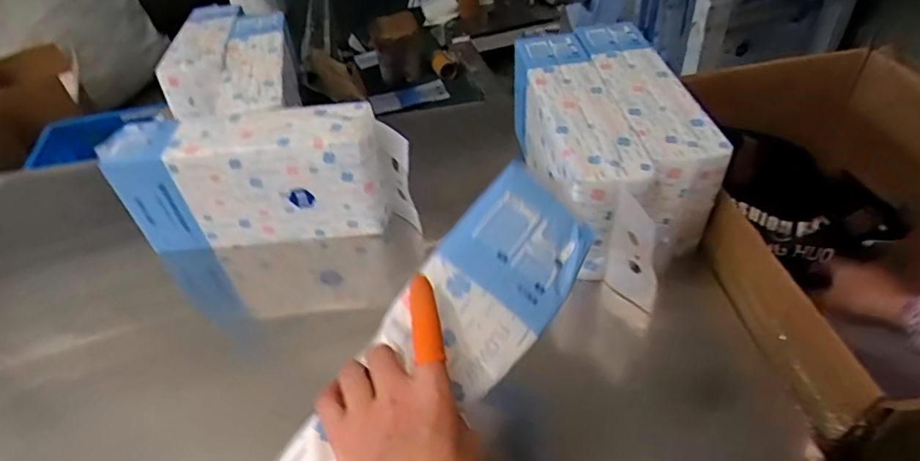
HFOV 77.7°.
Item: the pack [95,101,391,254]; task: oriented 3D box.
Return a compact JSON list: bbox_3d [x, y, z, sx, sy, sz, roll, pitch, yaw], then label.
[{"bbox_3d":[-0.262,-0.069,0.751,0.324,0.157,0.086,-4,44,2],"label":"pack"}]

